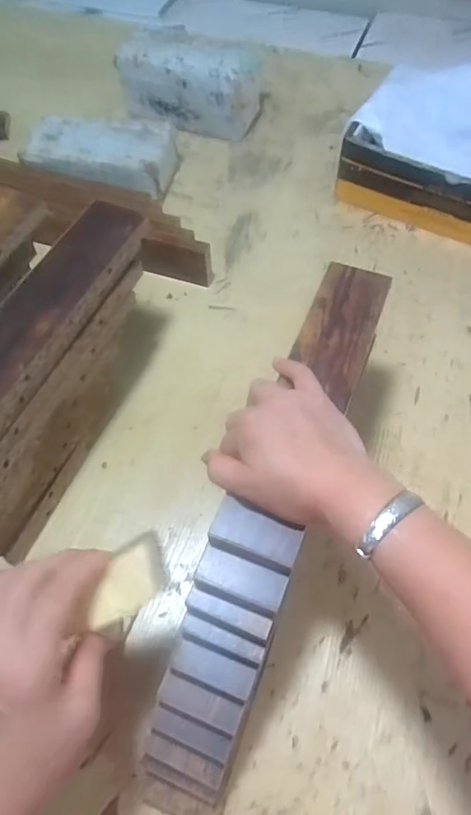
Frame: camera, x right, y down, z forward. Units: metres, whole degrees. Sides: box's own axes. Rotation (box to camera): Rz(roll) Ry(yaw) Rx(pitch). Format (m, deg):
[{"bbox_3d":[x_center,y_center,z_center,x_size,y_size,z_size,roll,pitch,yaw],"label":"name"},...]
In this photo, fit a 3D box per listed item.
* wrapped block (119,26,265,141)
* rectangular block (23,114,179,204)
[{"bbox_3d":[-0.074,-0.513,0.847,0.218,0.104,0.104,17,60,10],"label":"wrapped block"},{"bbox_3d":[-0.198,-0.357,0.771,0.208,0.062,0.128,6,59,5],"label":"rectangular block"}]

